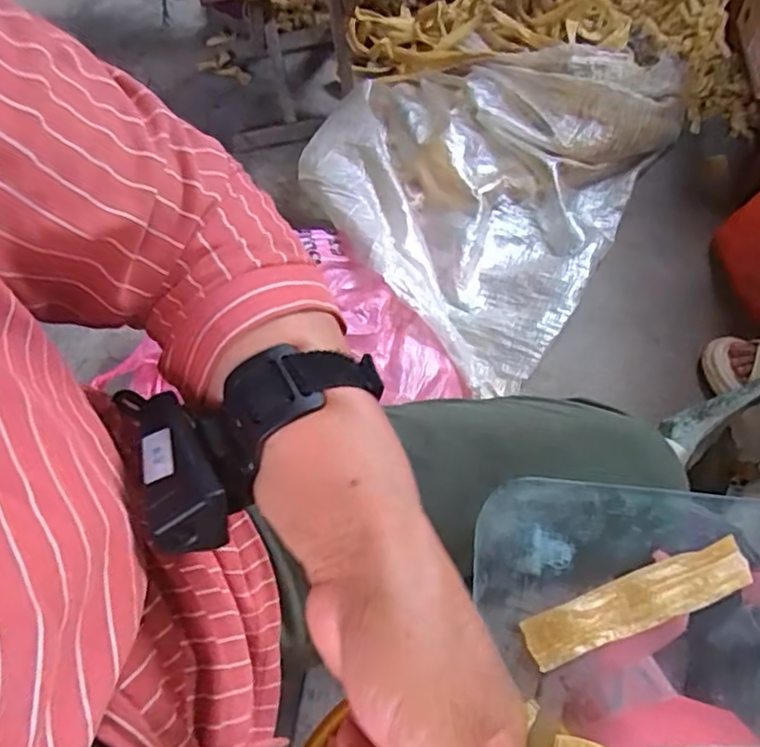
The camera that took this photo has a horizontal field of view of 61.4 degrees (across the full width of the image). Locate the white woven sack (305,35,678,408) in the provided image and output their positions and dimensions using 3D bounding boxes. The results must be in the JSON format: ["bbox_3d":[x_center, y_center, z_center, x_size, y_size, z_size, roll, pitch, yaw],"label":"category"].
[{"bbox_3d":[0.158,-0.344,1.026,0.480,0.131,0.678,29,66,14],"label":"white woven sack"}]

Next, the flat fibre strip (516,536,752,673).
[{"bbox_3d":[0.136,0.119,0.334,0.128,0.006,0.028,-18,64,-10],"label":"flat fibre strip"}]

